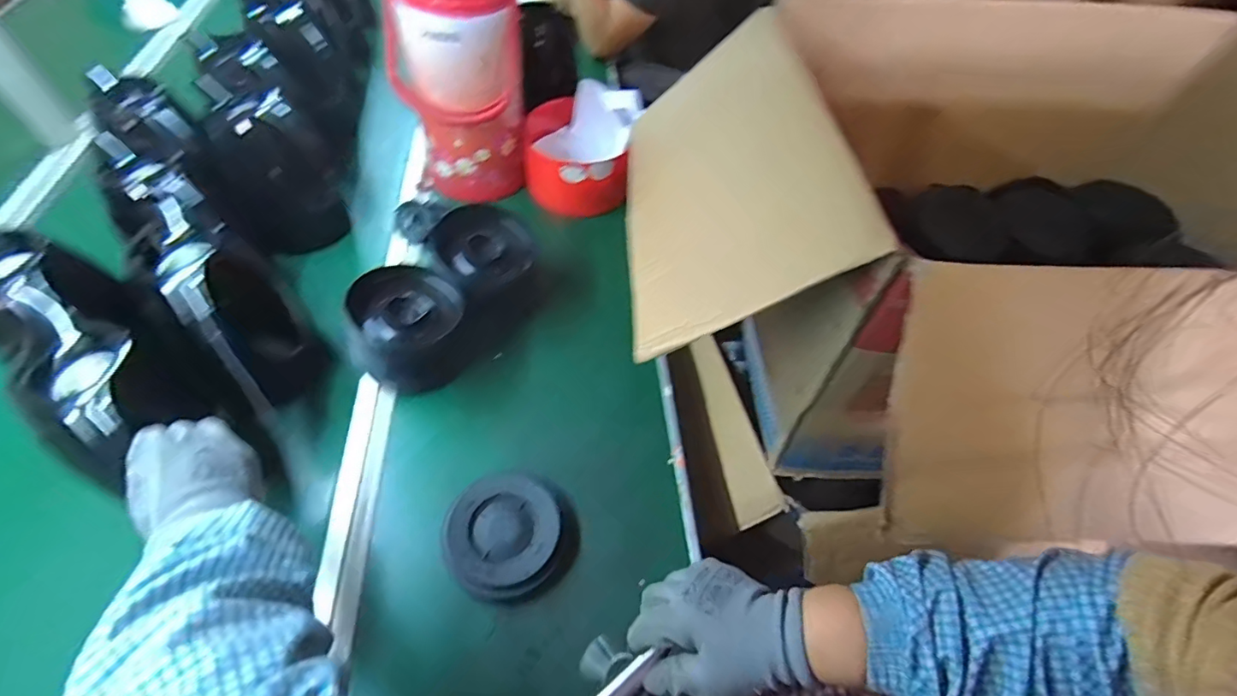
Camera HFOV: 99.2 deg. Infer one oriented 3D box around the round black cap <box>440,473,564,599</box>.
[{"bbox_3d":[-0.114,0.188,0.530,0.111,0.034,0.115,2,53,-2],"label":"round black cap"}]

